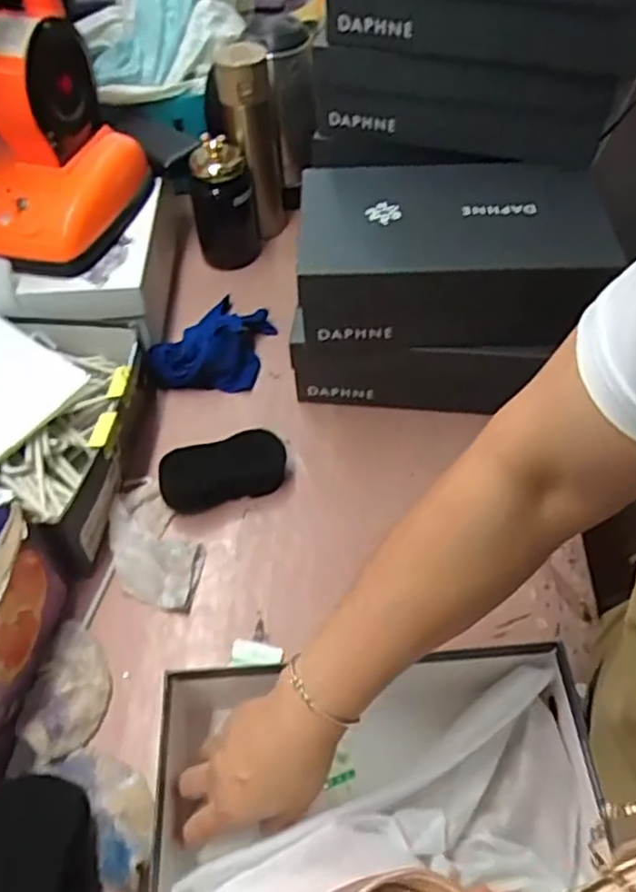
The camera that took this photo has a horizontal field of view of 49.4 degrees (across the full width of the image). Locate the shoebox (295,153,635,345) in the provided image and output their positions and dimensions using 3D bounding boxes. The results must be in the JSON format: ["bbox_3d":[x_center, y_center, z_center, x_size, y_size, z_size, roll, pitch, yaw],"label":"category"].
[{"bbox_3d":[0.131,-0.195,0.702,0.289,0.095,0.188,0,52,1],"label":"shoebox"}]

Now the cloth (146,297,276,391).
[{"bbox_3d":[-0.120,-0.128,0.823,0.117,0.042,0.159,10,53,9],"label":"cloth"}]

